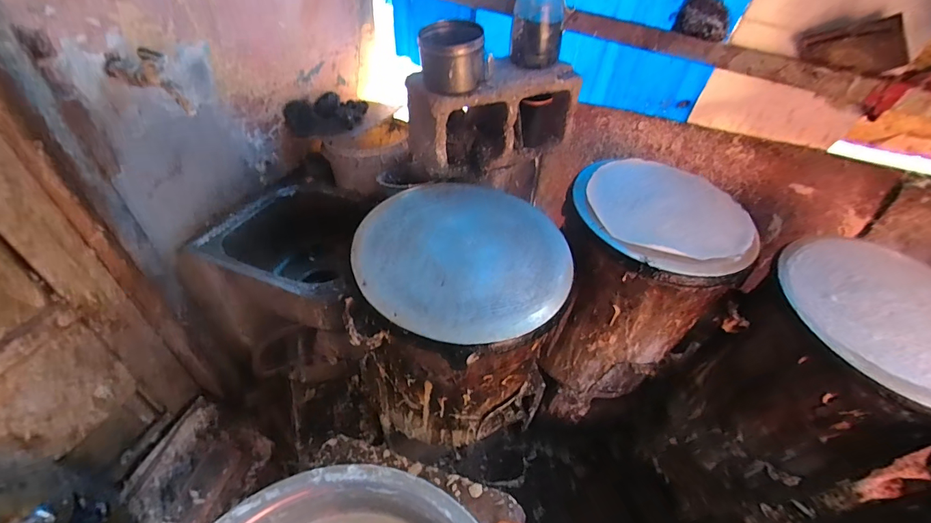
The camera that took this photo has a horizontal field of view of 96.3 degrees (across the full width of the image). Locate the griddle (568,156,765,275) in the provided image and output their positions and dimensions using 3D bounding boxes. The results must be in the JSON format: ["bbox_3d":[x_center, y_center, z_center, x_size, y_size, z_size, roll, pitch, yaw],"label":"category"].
[{"bbox_3d":[0.415,-0.116,0.863,0.374,0.042,0.339,23,48,15],"label":"griddle"}]

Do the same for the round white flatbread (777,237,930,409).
[{"bbox_3d":[0.765,0.087,0.735,0.363,0.042,0.382,-29,55,-30],"label":"round white flatbread"}]

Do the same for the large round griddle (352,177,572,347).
[{"bbox_3d":[-0.002,-0.028,0.726,0.363,0.029,0.375,3,46,-3],"label":"large round griddle"}]

